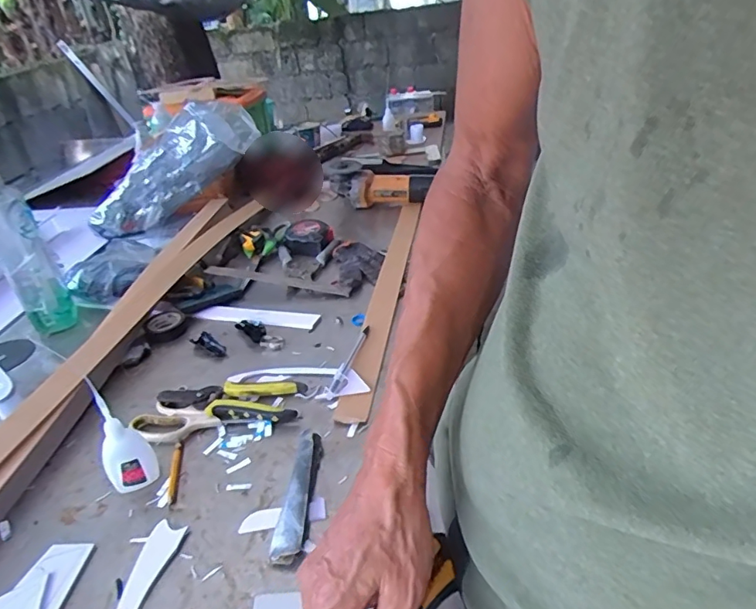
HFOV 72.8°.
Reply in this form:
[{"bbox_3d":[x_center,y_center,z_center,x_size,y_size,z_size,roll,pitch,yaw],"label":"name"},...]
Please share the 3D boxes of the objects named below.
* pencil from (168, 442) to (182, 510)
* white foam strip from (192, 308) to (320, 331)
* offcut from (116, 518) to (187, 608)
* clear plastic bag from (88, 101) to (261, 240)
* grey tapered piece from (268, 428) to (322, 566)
[{"bbox_3d":[-0.207,0.168,0.521,0.009,0.009,0.084,-12,33,-7],"label":"pencil"},{"bbox_3d":[-0.183,0.018,0.764,0.191,0.007,0.041,3,34,16],"label":"white foam strip"},{"bbox_3d":[-0.198,0.222,0.436,0.030,0.006,0.078,3,34,16],"label":"offcut"},{"bbox_3d":[-0.425,-0.276,1.063,0.394,0.144,0.112,-42,38,-2],"label":"clear plastic bag"},{"bbox_3d":[-0.074,0.176,0.480,0.029,0.017,0.133,-3,32,7],"label":"grey tapered piece"}]

